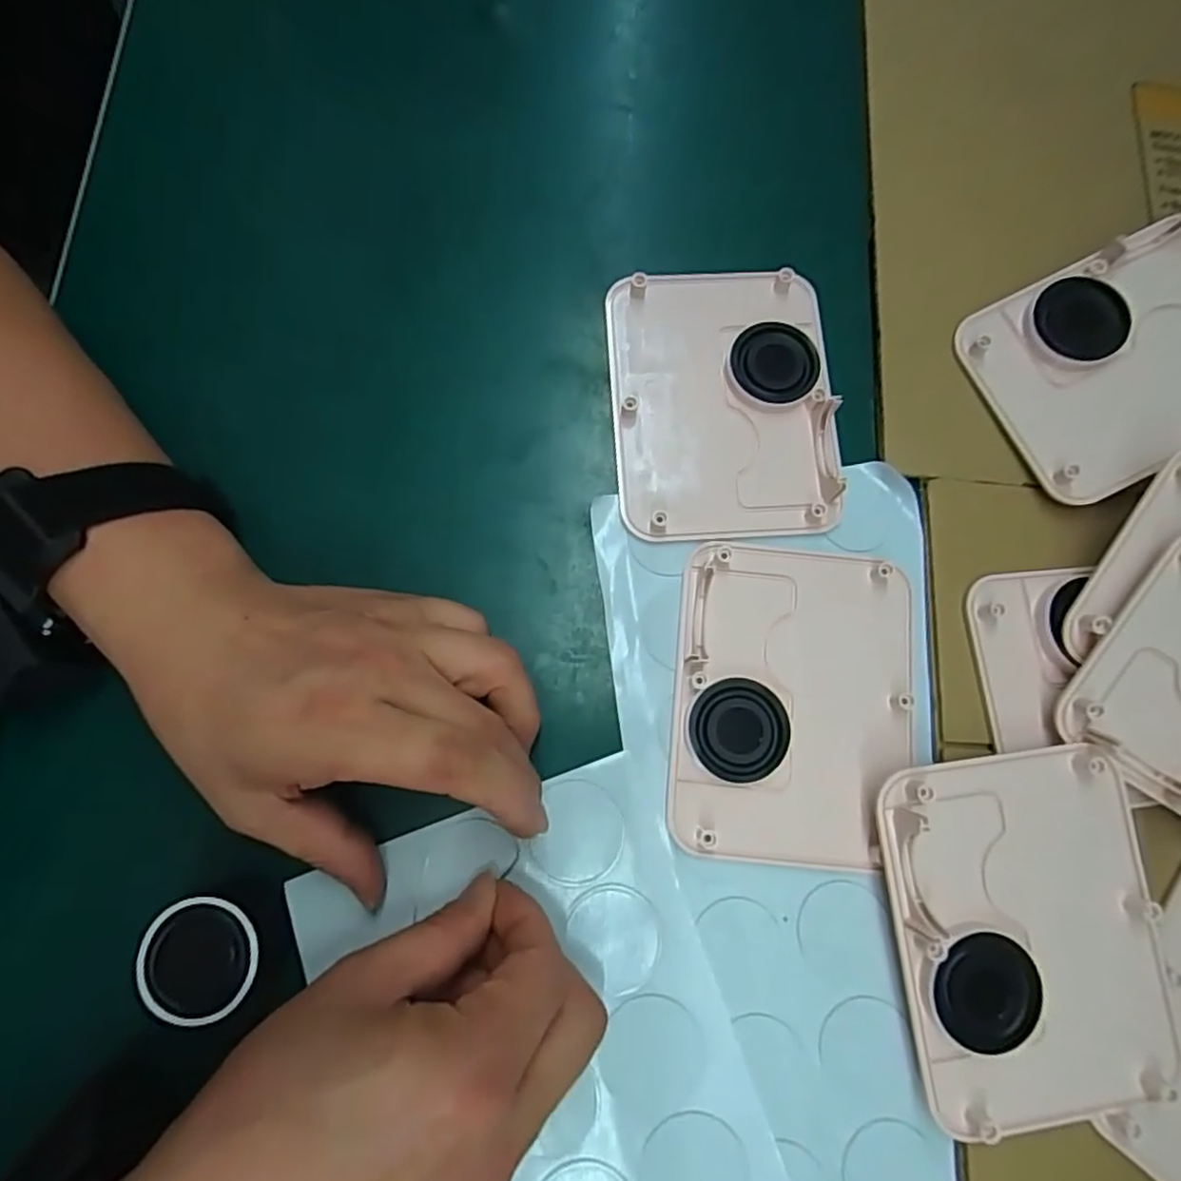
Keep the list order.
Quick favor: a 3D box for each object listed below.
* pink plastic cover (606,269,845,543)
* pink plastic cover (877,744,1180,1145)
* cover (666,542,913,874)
[{"bbox_3d":[0.057,-0.085,0.298,0.093,0.012,0.124,-2,78,-1],"label":"pink plastic cover"},{"bbox_3d":[0.161,0.125,0.246,0.096,0.010,0.125,-6,82,-6],"label":"pink plastic cover"},{"bbox_3d":[0.082,0.045,0.273,0.094,0.009,0.124,6,78,0],"label":"cover"}]

